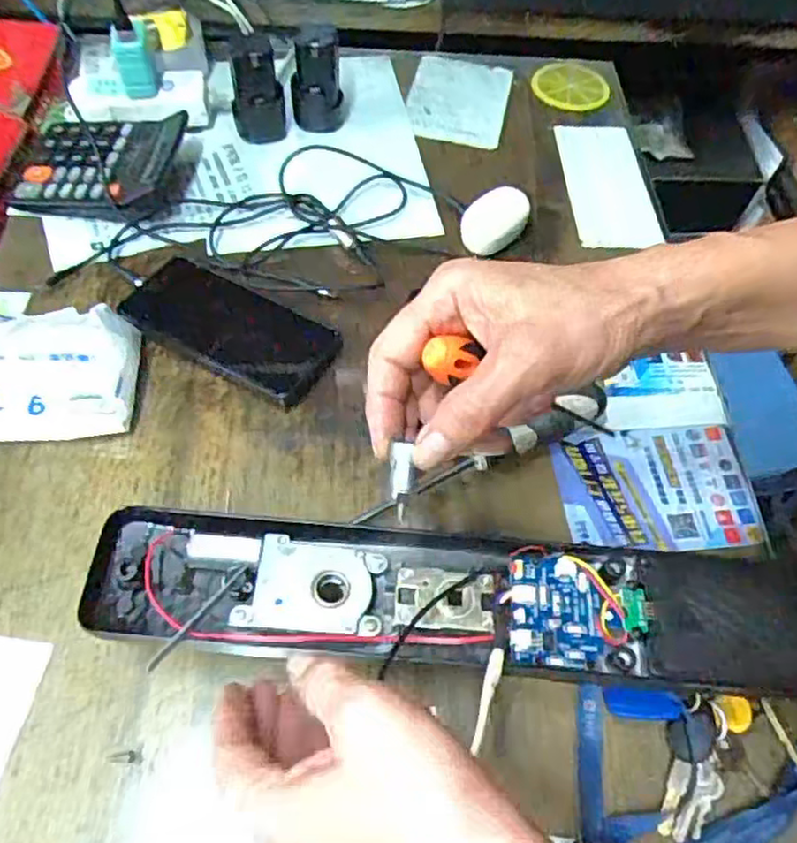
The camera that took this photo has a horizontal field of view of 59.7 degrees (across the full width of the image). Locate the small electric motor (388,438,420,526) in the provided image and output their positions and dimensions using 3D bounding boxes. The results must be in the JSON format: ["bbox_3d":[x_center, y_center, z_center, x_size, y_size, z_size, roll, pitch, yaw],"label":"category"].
[{"bbox_3d":[0.002,0.026,0.298,0.012,0.011,0.034,0,98,-3],"label":"small electric motor"}]

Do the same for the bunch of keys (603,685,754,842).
[{"bbox_3d":[0.157,0.185,0.378,0.081,0.016,0.071,4,58,0],"label":"bunch of keys"}]

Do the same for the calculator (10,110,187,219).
[{"bbox_3d":[-0.263,-0.228,0.619,0.133,0.026,0.111,3,58,0],"label":"calculator"}]

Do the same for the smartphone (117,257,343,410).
[{"bbox_3d":[-0.127,-0.073,0.539,0.162,0.020,0.077,25,60,13],"label":"smartphone"}]

